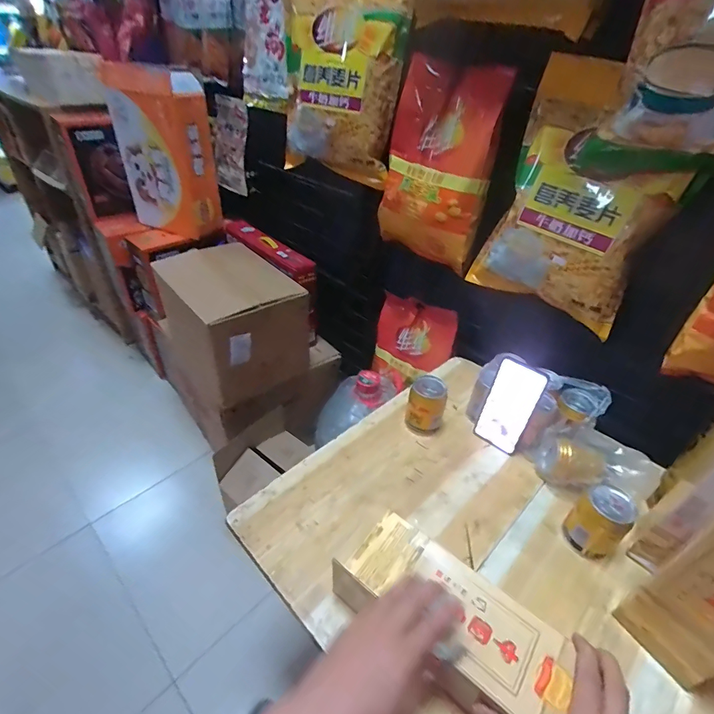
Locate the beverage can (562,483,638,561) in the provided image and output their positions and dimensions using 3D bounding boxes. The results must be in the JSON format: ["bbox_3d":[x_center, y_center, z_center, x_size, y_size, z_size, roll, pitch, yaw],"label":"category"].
[{"bbox_3d":[0.329,0.227,0.551,0.064,0.089,0.062,2,38,-2],"label":"beverage can"}]

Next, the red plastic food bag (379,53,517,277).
[{"bbox_3d":[0.154,-0.370,0.807,0.070,0.331,0.228,-24,46,-31],"label":"red plastic food bag"}]

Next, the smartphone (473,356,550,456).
[{"bbox_3d":[0.253,0.085,0.673,0.075,0.166,0.005,30,36,27],"label":"smartphone"}]

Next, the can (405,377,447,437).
[{"bbox_3d":[0.121,0.088,0.706,0.063,0.094,0.059,2,38,-2],"label":"can"}]

